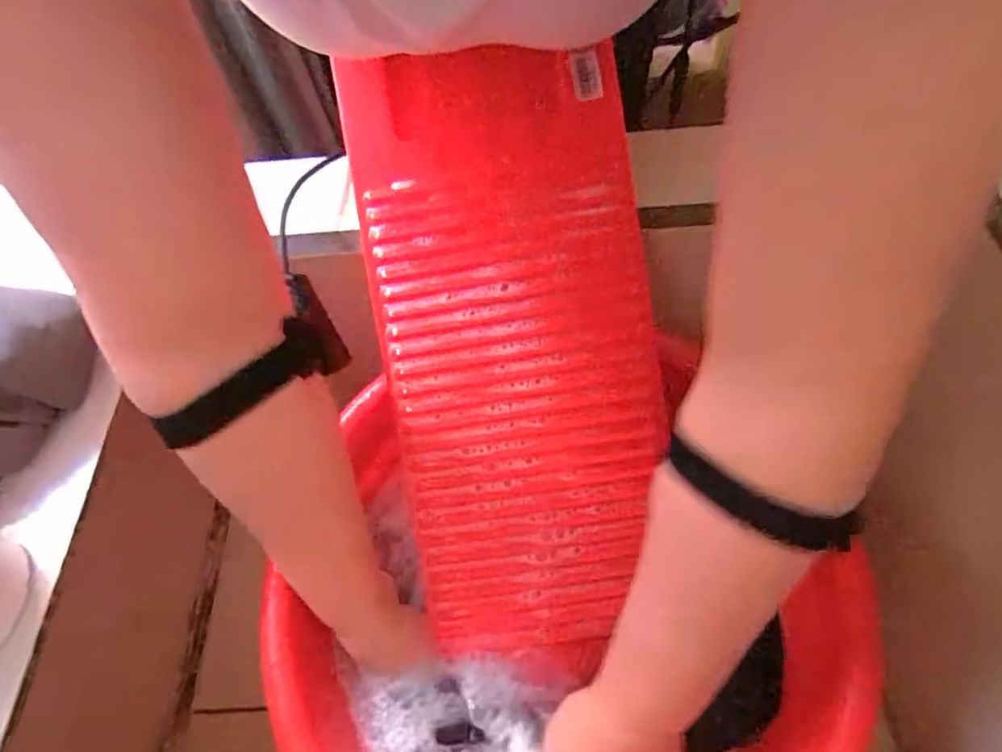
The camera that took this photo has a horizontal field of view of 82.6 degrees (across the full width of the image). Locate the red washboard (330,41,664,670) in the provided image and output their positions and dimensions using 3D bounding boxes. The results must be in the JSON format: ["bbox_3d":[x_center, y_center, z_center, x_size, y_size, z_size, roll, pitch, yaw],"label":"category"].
[{"bbox_3d":[0.008,-0.012,0.395,0.186,0.023,0.416,-6,92,1],"label":"red washboard"}]

